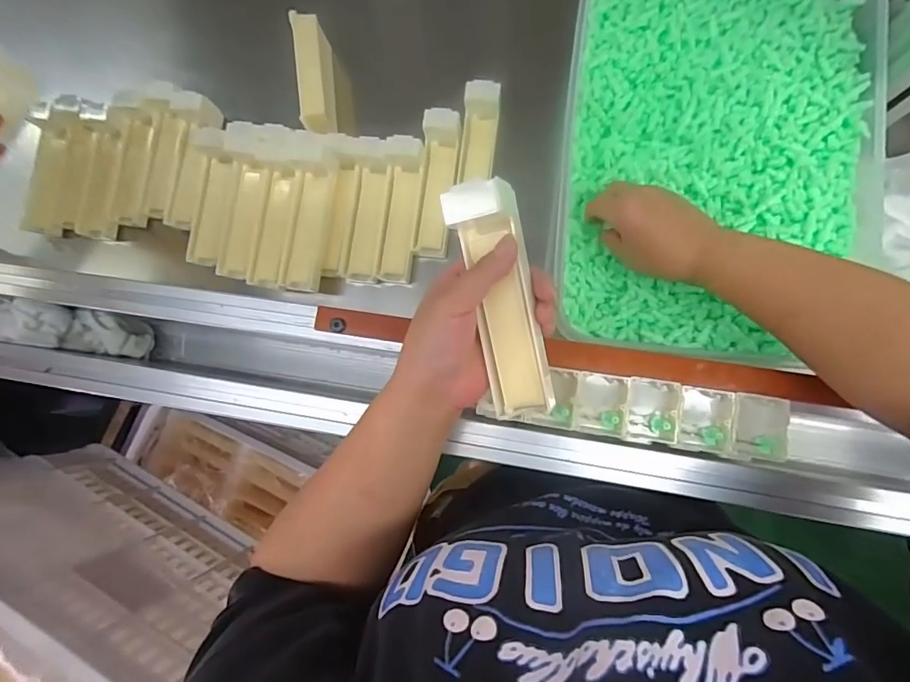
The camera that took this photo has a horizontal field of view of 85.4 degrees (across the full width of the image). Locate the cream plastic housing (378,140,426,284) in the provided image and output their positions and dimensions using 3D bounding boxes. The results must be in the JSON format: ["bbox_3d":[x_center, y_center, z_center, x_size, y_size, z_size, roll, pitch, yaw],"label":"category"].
[{"bbox_3d":[-0.057,-0.134,0.508,0.033,0.038,0.141,7,86,5],"label":"cream plastic housing"}]

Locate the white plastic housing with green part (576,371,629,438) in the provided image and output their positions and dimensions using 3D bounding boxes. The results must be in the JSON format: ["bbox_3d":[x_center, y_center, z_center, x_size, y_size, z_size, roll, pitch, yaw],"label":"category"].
[{"bbox_3d":[0.106,0.046,0.357,0.034,0.014,0.044,3,85,4],"label":"white plastic housing with green part"}]

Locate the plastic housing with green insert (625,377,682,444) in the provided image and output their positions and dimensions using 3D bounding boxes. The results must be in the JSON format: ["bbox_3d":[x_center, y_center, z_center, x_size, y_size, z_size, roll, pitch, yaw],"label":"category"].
[{"bbox_3d":[0.143,0.051,0.358,0.039,0.021,0.046,5,85,5],"label":"plastic housing with green insert"}]

